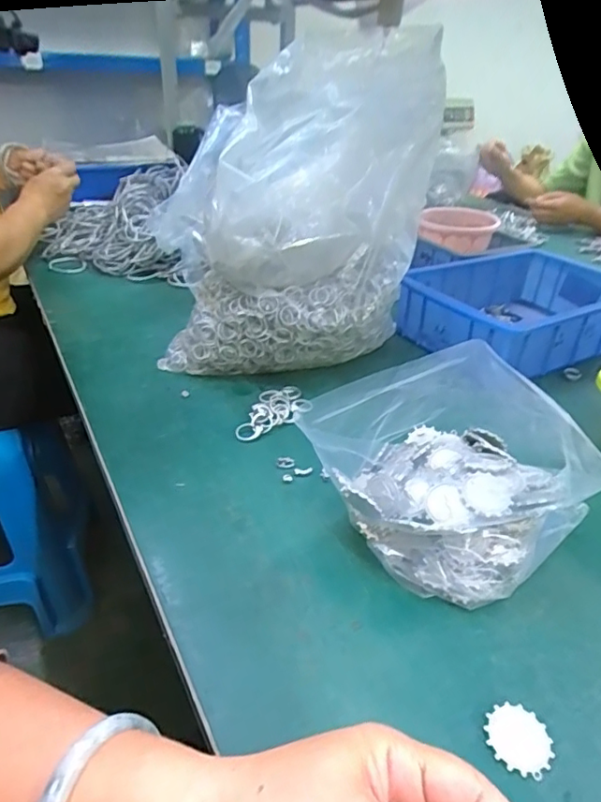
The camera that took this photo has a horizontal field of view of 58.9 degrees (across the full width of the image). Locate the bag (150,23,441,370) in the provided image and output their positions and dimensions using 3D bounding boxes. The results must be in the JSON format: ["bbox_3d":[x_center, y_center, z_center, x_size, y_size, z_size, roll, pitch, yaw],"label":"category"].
[{"bbox_3d":[0.008,-0.204,0.608,0.241,0.314,0.249,13,34,16],"label":"bag"}]

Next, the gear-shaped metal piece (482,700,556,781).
[{"bbox_3d":[0.118,0.183,0.288,0.033,0.004,0.034,4,38,-3],"label":"gear-shaped metal piece"}]

